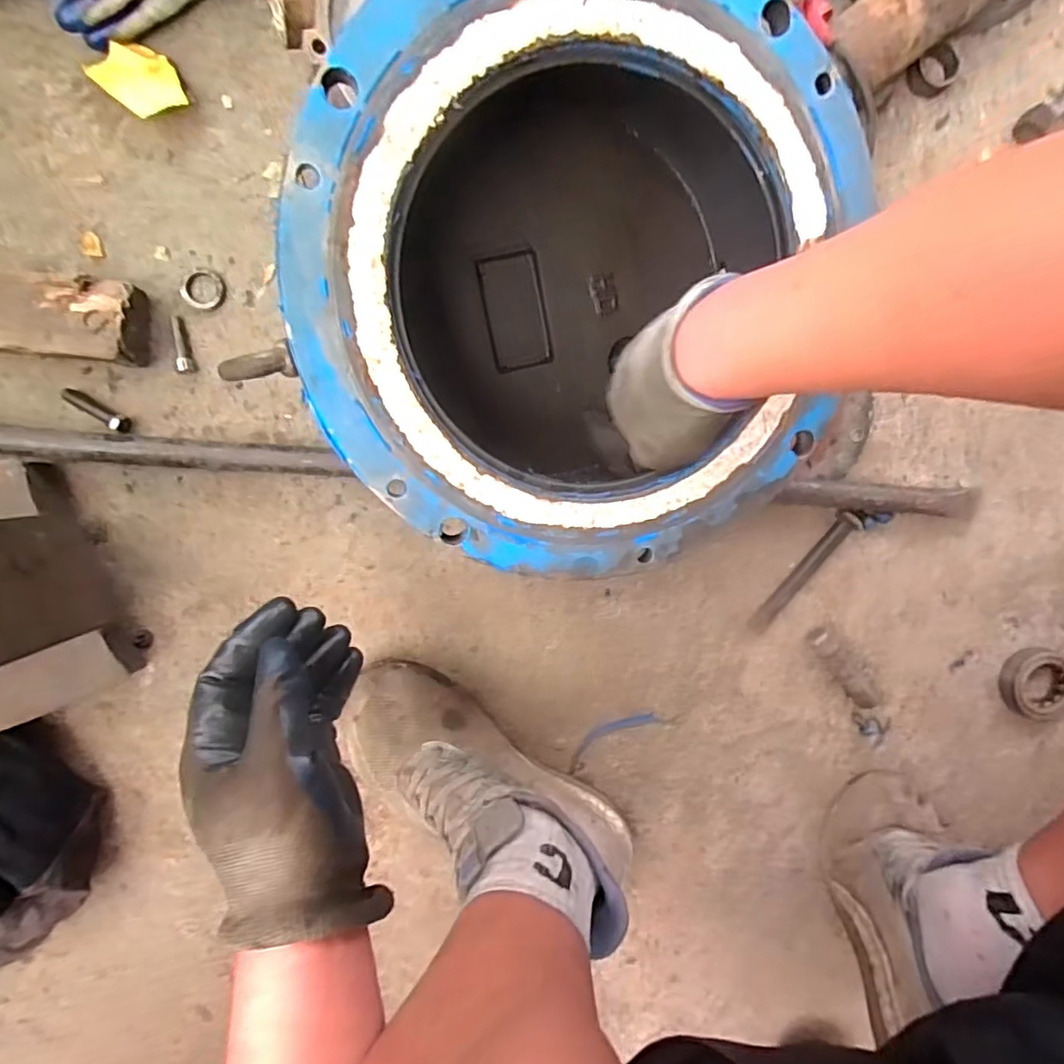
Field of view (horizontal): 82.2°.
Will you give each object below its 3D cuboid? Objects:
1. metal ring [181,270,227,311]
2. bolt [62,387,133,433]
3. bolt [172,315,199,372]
[{"bbox_3d":[-0.283,-0.209,0.526,0.034,0.007,0.033,0,96,-5],"label":"metal ring"},{"bbox_3d":[-0.375,-0.106,0.526,0.066,0.013,0.012,31,93,5],"label":"bolt"},{"bbox_3d":[-0.303,-0.161,0.528,0.016,0.007,0.051,-15,83,-3],"label":"bolt"}]

